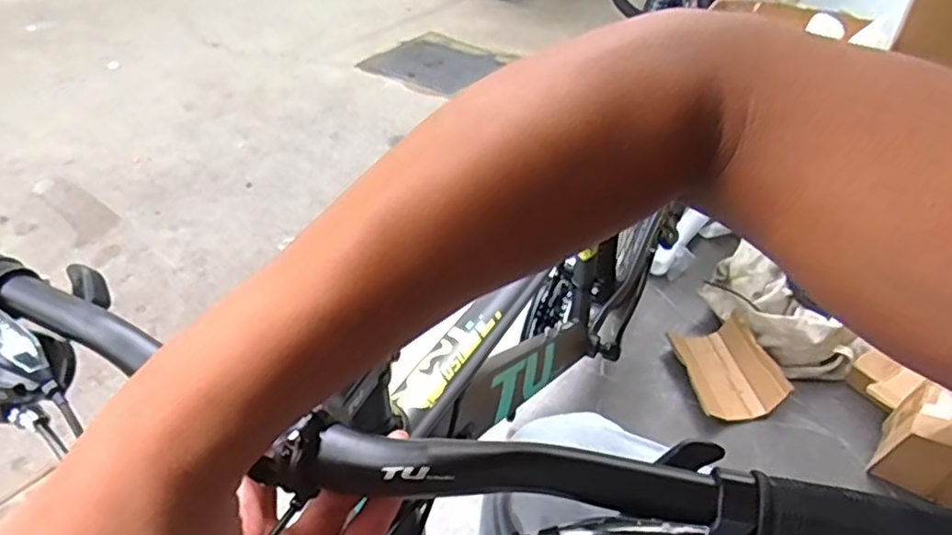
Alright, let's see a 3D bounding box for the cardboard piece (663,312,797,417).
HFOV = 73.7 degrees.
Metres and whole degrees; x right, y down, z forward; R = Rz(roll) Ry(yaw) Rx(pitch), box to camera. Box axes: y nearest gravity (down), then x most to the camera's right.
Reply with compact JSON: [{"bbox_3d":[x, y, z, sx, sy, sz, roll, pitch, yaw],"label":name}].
[{"bbox_3d":[0.477,0.188,1.199,0.161,0.036,0.211,-9,41,-8],"label":"cardboard piece"}]

